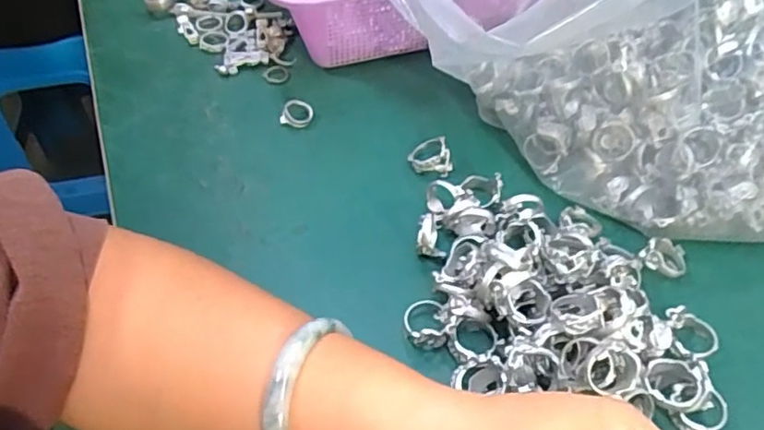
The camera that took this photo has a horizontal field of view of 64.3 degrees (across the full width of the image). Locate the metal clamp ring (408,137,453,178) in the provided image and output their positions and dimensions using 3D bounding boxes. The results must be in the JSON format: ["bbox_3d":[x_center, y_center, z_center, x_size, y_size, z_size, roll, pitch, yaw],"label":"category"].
[{"bbox_3d":[0.032,-0.041,0.408,0.026,0.012,0.028,-1,50,1],"label":"metal clamp ring"}]

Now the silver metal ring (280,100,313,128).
[{"bbox_3d":[-0.062,-0.074,0.443,0.020,0.009,0.024,20,54,18],"label":"silver metal ring"}]

